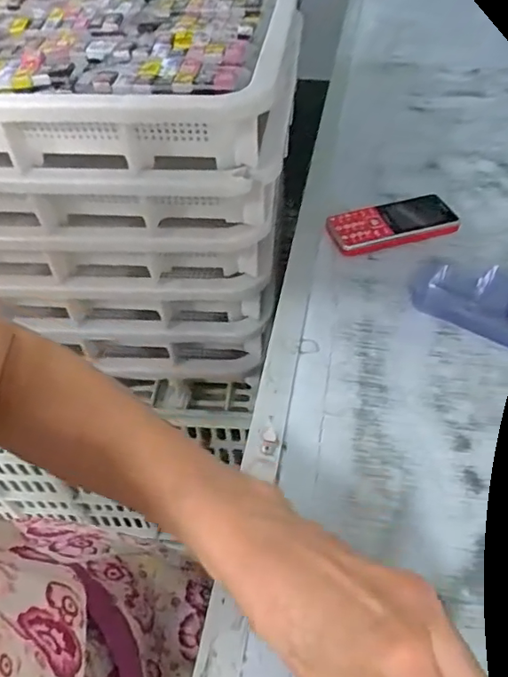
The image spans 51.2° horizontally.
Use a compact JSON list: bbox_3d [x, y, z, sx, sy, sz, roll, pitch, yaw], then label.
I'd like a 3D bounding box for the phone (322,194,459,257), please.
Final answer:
[{"bbox_3d":[0.133,-0.110,0.510,0.121,0.016,0.054,-16,48,-9],"label":"phone"}]

